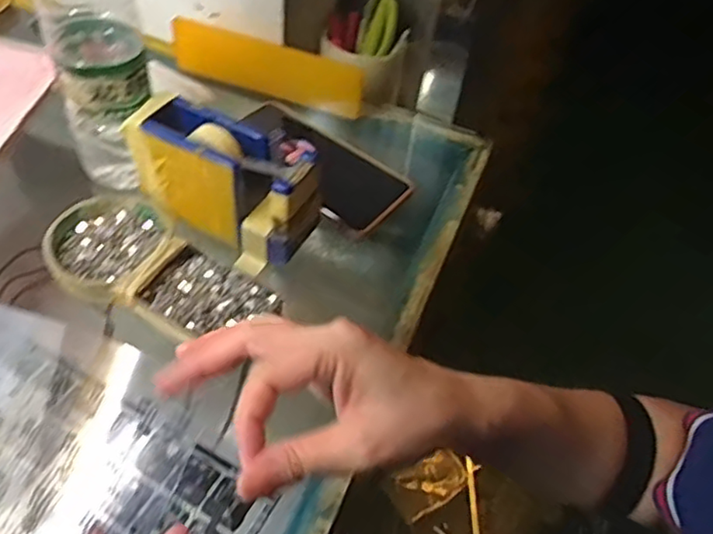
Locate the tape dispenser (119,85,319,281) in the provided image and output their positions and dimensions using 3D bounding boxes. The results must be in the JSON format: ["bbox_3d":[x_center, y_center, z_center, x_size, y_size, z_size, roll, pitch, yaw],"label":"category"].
[{"bbox_3d":[-0.092,-0.063,0.444,0.131,0.072,0.055,29,55,17],"label":"tape dispenser"}]

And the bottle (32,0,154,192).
[{"bbox_3d":[-0.179,-0.155,0.426,0.065,0.222,0.072,-15,54,-17],"label":"bottle"}]

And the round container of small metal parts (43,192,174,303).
[{"bbox_3d":[-0.173,-0.018,0.440,0.077,0.020,0.089,24,53,14],"label":"round container of small metal parts"}]

